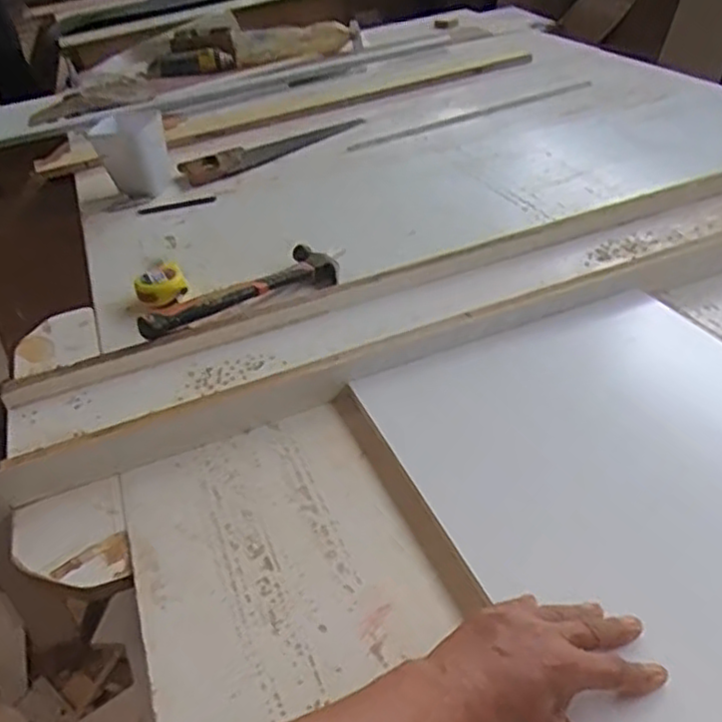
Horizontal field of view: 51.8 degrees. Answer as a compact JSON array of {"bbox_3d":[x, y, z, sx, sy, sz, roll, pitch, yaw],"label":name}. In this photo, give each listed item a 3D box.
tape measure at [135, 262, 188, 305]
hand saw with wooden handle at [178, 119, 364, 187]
[{"bbox_3d":[-0.263,-0.098,0.978,0.063,0.035,0.054,-19,36,-15],"label":"tape measure"},{"bbox_3d":[-0.154,-0.408,1.424,0.376,0.026,0.106,-27,39,-26],"label":"hand saw with wooden handle"}]

